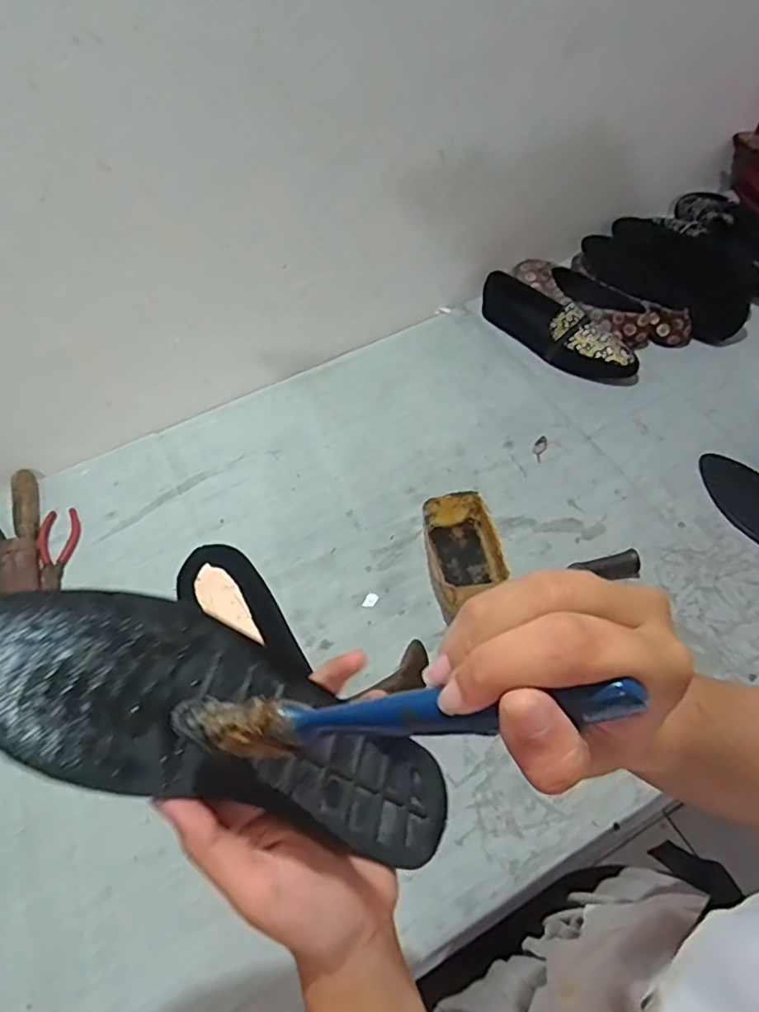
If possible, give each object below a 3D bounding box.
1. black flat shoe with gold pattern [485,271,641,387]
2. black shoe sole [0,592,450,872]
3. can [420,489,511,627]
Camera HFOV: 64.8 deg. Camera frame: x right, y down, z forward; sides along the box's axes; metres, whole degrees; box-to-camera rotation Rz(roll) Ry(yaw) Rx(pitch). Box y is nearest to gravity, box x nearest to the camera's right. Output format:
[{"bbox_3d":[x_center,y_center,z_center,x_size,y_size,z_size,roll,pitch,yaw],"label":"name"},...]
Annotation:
[{"bbox_3d":[0.256,-0.261,0.863,0.073,0.062,0.263,-32,57,-17],"label":"black flat shoe with gold pattern"},{"bbox_3d":[-0.067,0.096,0.261,0.233,0.015,0.074,29,54,-18],"label":"black shoe sole"},{"bbox_3d":[0.094,0.054,0.657,0.081,0.066,0.129,-6,53,1],"label":"can"}]

